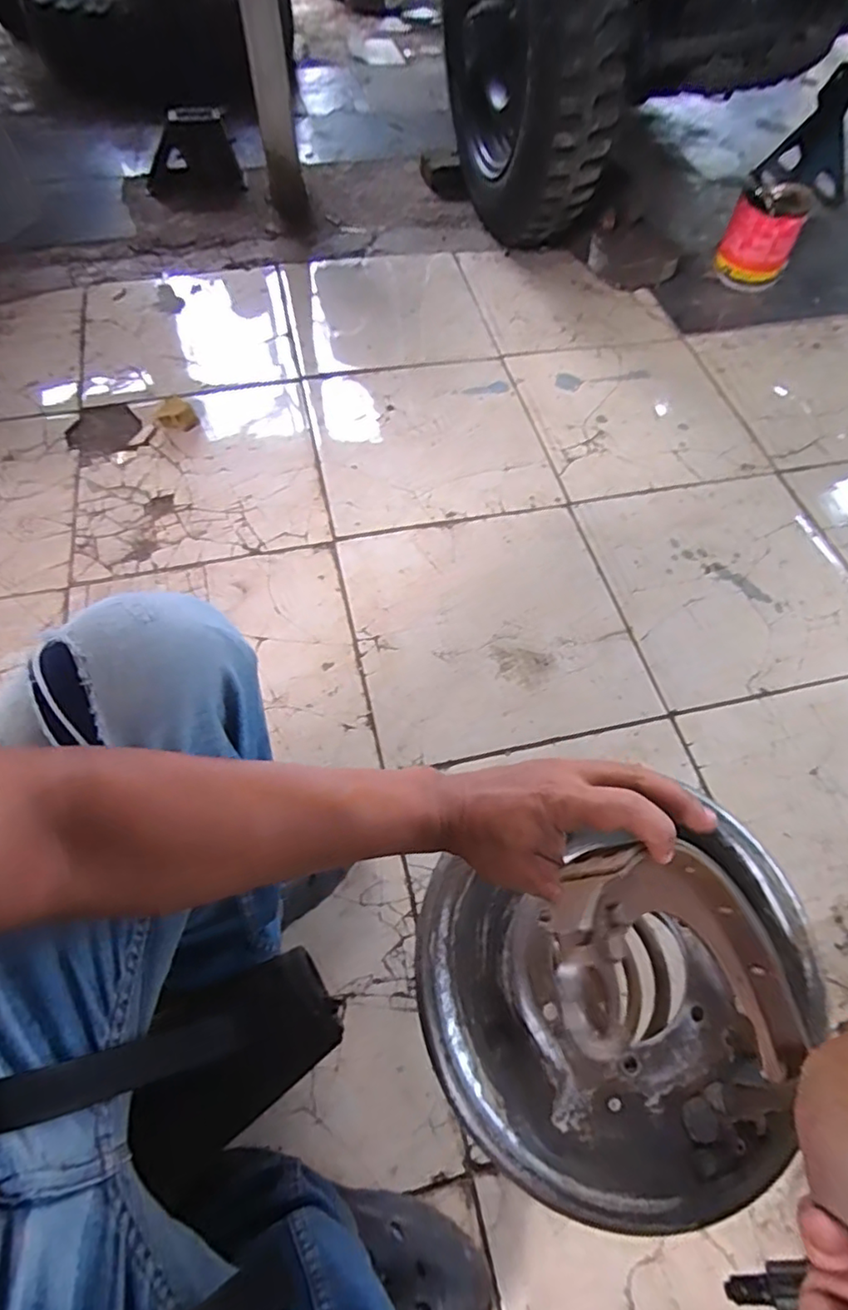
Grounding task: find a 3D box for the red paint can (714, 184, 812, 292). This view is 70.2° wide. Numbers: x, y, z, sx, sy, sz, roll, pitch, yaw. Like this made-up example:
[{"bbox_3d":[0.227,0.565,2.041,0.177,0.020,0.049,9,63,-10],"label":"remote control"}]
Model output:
[{"bbox_3d":[0.766,-0.952,1.368,0.150,0.145,0.178,27,63,14],"label":"red paint can"}]

